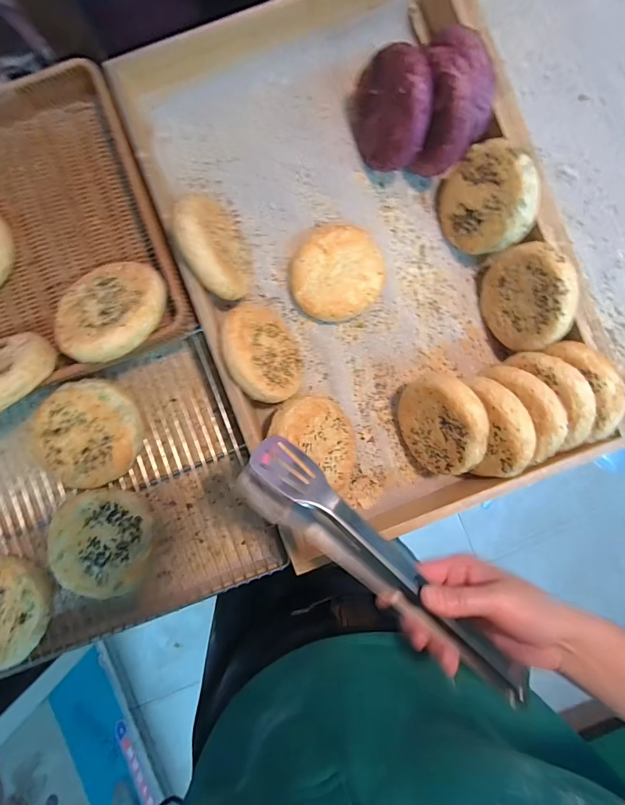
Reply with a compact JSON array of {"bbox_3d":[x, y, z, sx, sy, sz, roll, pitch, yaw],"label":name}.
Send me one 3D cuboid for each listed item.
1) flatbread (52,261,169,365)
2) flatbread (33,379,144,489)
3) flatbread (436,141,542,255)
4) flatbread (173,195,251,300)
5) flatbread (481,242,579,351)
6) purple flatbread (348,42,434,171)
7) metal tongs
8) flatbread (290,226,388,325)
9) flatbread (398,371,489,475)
[{"bbox_3d":[-0.212,-0.096,0.424,0.113,0.029,0.113,-4,65,8],"label":"flatbread"},{"bbox_3d":[-0.248,0.034,0.440,0.108,0.020,0.113,16,88,-2],"label":"flatbread"},{"bbox_3d":[0.205,-0.231,0.463,0.037,0.114,0.110,-20,87,-28],"label":"flatbread"},{"bbox_3d":[-0.103,-0.170,0.452,0.027,0.107,0.102,-10,92,28],"label":"flatbread"},{"bbox_3d":[0.248,-0.120,0.461,0.032,0.114,0.113,-12,89,-20],"label":"flatbread"},{"bbox_3d":[0.088,-0.336,0.461,0.023,0.119,0.114,-22,93,-22],"label":"purple flatbread"},{"bbox_3d":[0.055,0.134,0.314,0.270,0.038,0.059,40,87,2],"label":"metal tongs"},{"bbox_3d":[0.031,-0.160,0.500,0.110,0.032,0.116,7,88,-2],"label":"flatbread"},{"bbox_3d":[0.146,0.024,0.456,0.027,0.111,0.110,-21,93,-30],"label":"flatbread"}]

